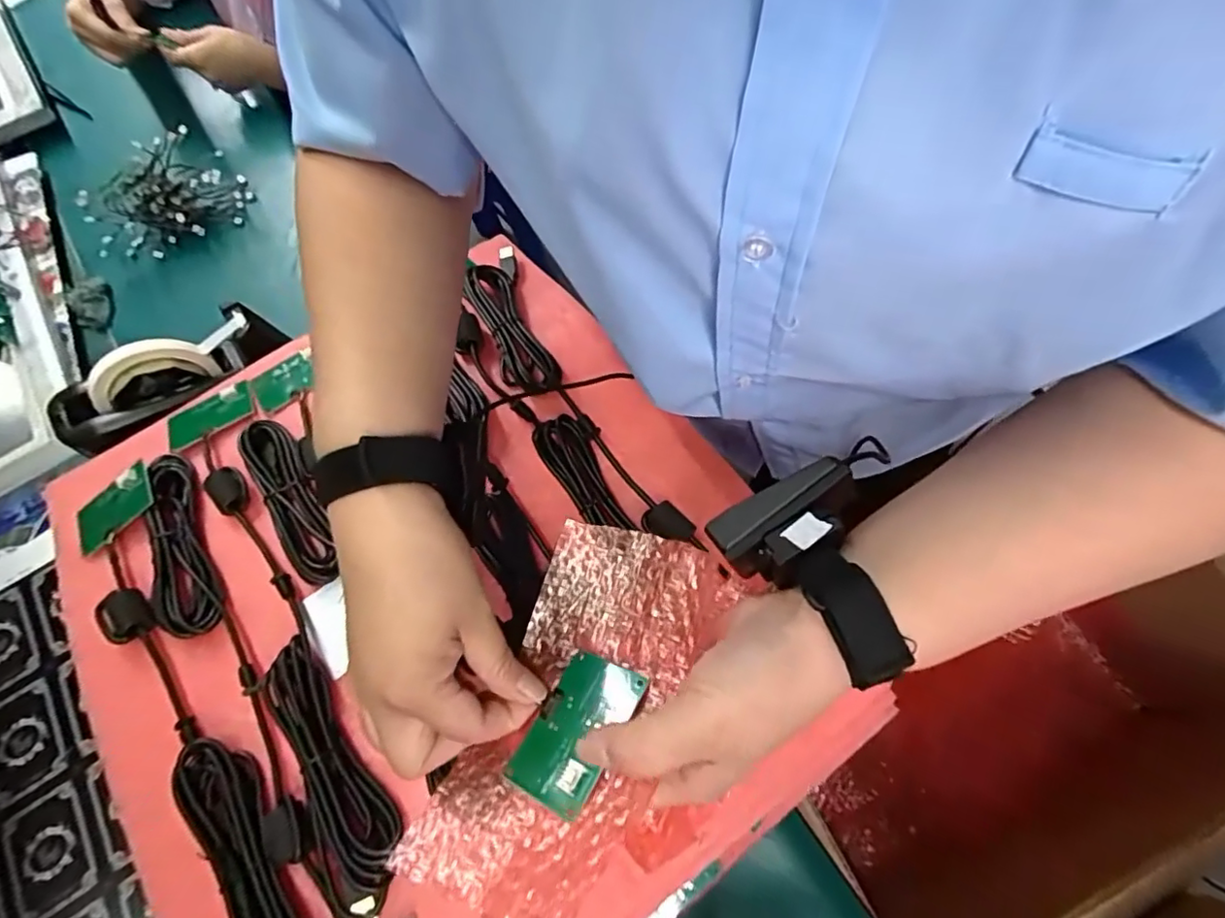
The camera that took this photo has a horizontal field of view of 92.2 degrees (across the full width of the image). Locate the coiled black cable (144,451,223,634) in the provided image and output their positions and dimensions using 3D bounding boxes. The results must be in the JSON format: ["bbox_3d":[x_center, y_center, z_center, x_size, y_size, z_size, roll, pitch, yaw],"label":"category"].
[{"bbox_3d":[-0.312,0.057,0.418,0.041,0.016,0.152,-29,69,-7],"label":"coiled black cable"}]

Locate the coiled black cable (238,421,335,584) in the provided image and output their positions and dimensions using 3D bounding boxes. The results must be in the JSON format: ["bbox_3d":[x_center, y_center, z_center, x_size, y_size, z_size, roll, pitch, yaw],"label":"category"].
[{"bbox_3d":[-0.233,0.028,0.430,0.036,0.018,0.142,-34,70,-9],"label":"coiled black cable"}]

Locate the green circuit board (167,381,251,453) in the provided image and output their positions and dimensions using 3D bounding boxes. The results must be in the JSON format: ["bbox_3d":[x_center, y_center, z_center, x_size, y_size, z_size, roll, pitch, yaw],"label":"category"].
[{"bbox_3d":[-0.331,-0.038,0.483,0.069,0.005,0.043,-31,61,-7],"label":"green circuit board"}]

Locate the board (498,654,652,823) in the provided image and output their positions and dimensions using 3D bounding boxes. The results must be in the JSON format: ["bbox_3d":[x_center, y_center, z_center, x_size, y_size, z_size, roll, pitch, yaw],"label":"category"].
[{"bbox_3d":[-0.019,0.129,0.285,0.044,0.008,0.070,11,52,35],"label":"board"}]

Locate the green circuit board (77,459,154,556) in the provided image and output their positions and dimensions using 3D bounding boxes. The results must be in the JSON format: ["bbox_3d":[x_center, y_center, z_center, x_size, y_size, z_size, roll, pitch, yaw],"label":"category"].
[{"bbox_3d":[-0.370,0.037,0.437,0.066,0.007,0.043,-37,70,2],"label":"green circuit board"}]

